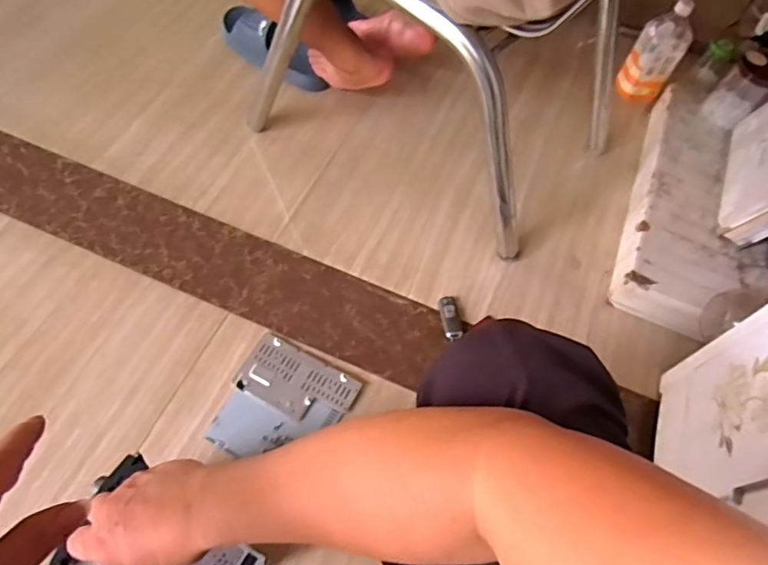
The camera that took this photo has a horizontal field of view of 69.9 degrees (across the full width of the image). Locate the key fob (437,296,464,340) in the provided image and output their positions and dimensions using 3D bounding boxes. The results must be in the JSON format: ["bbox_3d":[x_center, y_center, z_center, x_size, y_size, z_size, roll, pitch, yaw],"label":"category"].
[{"bbox_3d":[0.111,0.058,0.910,0.032,0.013,0.081,-6,57,-6],"label":"key fob"}]

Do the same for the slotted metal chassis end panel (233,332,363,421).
[{"bbox_3d":[-0.128,0.150,0.831,0.170,0.008,0.099,23,58,12],"label":"slotted metal chassis end panel"}]

